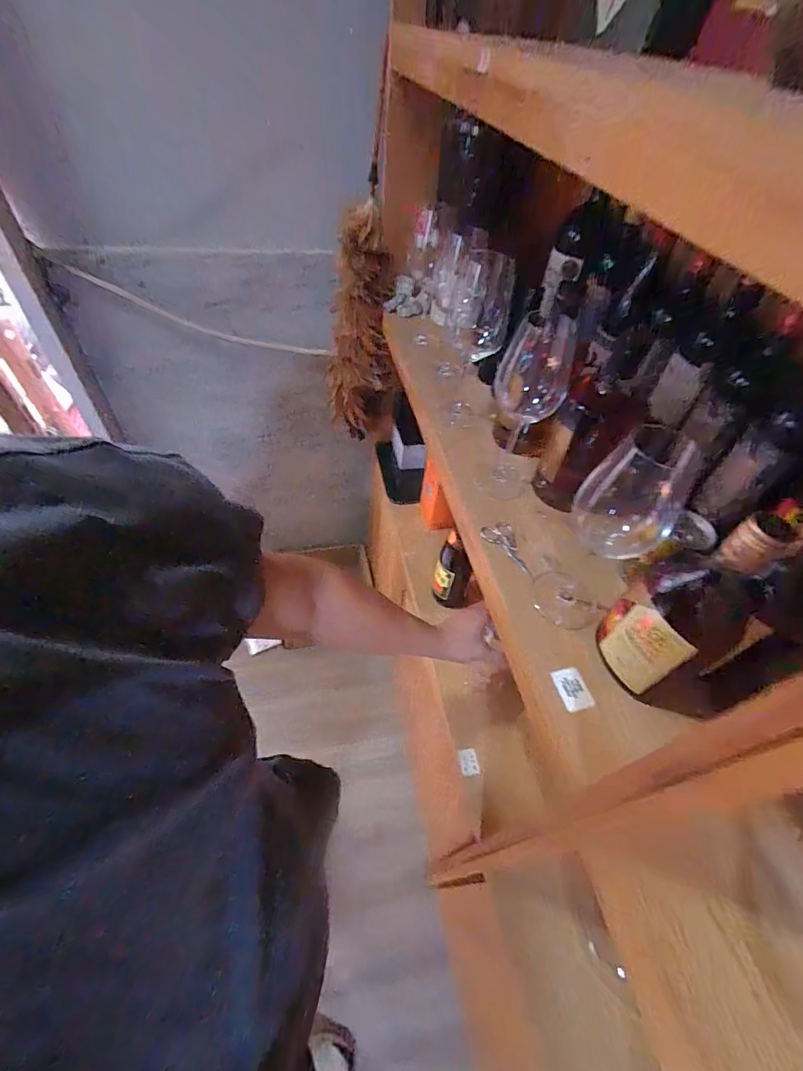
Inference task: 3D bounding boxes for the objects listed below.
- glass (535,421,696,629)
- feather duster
[{"bbox_3d":[0.198,-0.002,0.428,0.083,0.221,0.084,29,53,17],"label":"glass"},{"bbox_3d":[-0.086,-0.413,0.997,0.137,0.493,0.141,-10,52,-14],"label":"feather duster"}]

